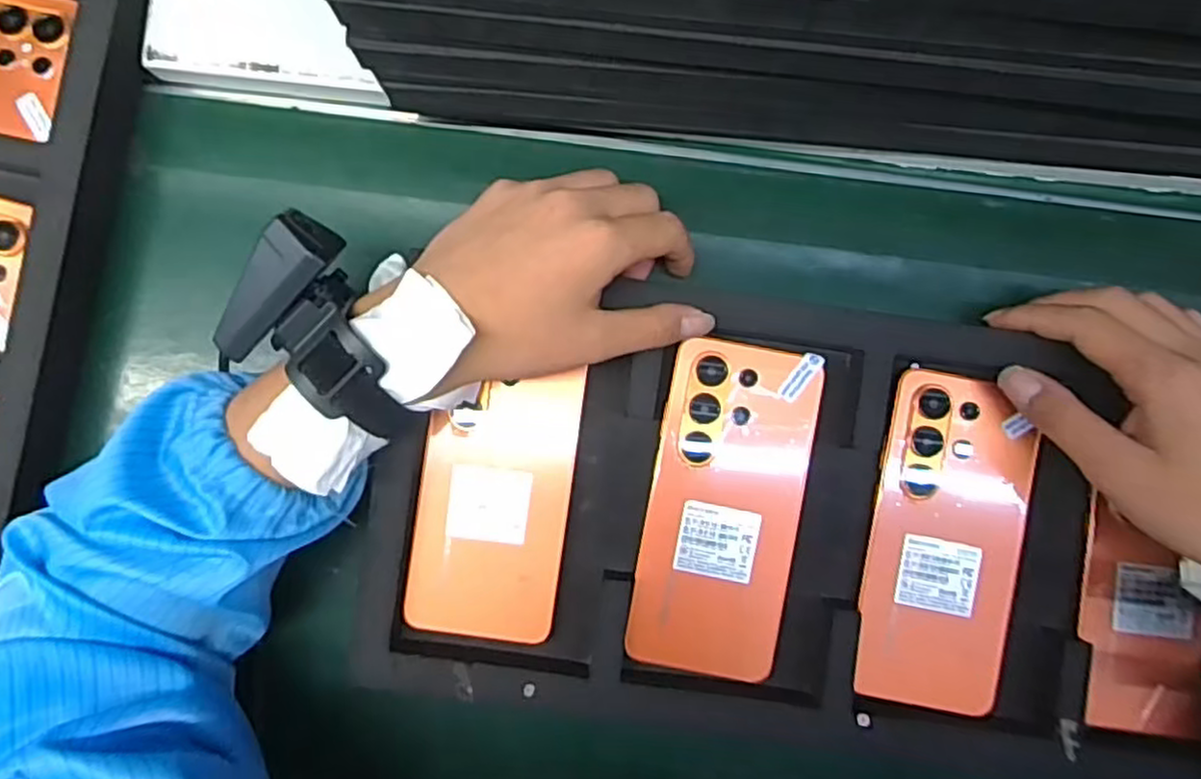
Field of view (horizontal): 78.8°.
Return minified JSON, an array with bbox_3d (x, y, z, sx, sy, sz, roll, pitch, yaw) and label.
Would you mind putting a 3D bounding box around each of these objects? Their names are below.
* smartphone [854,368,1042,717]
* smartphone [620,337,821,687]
[{"bbox_3d":[0.179,0.078,0.375,0.076,0.009,0.165,9,87,0],"label":"smartphone"},{"bbox_3d":[0.065,0.061,0.380,0.078,0.011,0.168,11,90,0],"label":"smartphone"}]

